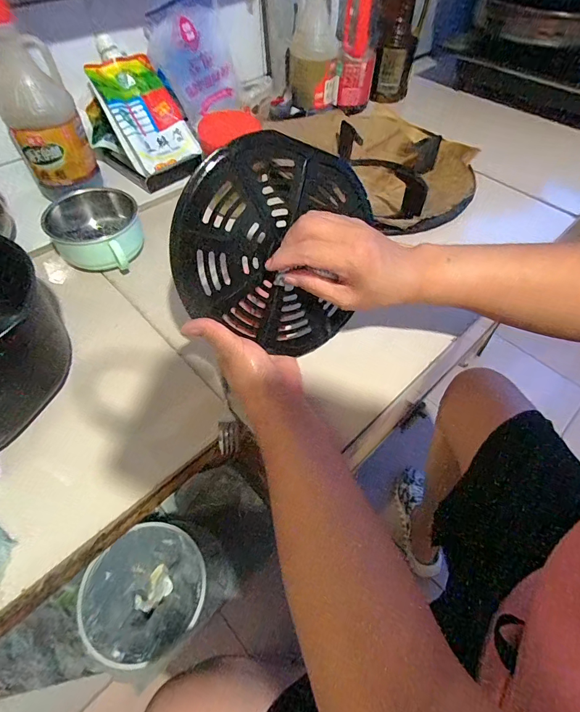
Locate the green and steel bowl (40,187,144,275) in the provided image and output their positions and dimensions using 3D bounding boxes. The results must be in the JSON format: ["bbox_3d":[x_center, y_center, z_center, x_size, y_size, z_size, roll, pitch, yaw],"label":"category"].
[{"bbox_3d":[-0.236,-0.150,0.461,0.105,0.064,0.101,0,54,-1],"label":"green and steel bowl"}]

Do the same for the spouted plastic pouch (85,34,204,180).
[{"bbox_3d":[-0.216,-0.369,0.550,0.107,0.175,0.020,-39,21,-28],"label":"spouted plastic pouch"}]

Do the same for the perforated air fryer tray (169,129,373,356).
[{"bbox_3d":[-0.012,-0.098,0.342,0.177,0.180,0.012,9,14,-29],"label":"perforated air fryer tray"}]

